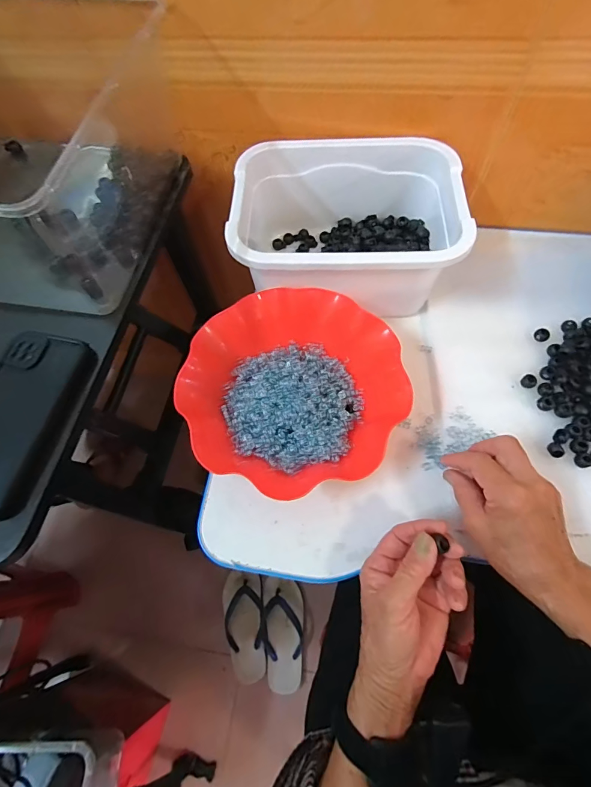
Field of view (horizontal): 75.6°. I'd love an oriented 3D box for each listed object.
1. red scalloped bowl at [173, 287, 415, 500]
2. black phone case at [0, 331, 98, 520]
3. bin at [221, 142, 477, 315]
[{"bbox_3d":[0.000,-0.001,0.407,0.220,0.065,0.212,-1,65,2],"label":"red scalloped bowl"},{"bbox_3d":[-0.244,0.021,0.336,0.087,0.009,0.163,11,66,8],"label":"black phone case"},{"bbox_3d":[0.059,-0.190,0.461,0.246,0.120,0.181,1,65,3],"label":"bin"}]

